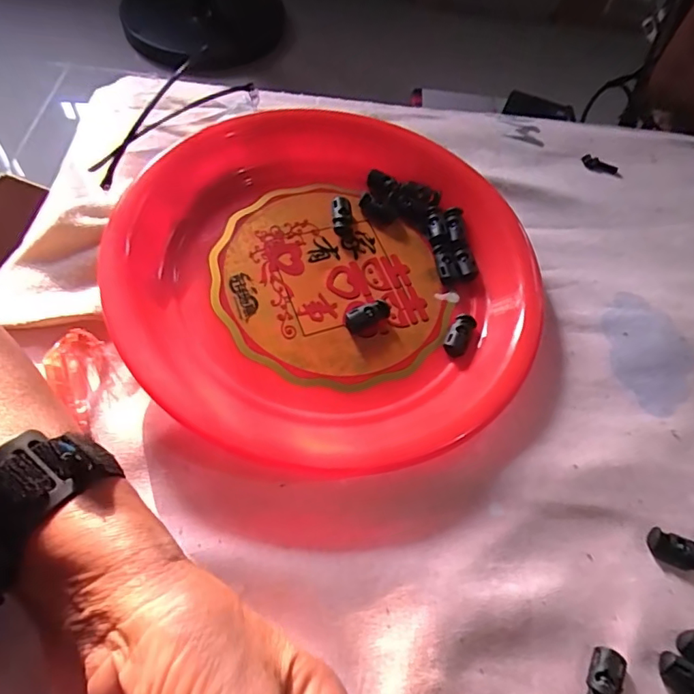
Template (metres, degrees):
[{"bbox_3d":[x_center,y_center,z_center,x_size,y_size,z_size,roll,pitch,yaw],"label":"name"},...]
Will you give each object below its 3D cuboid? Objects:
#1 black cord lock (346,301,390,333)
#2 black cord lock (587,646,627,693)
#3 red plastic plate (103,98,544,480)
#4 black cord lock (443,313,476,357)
[{"bbox_3d":[0.013,-0.020,0.311,0.028,0.008,0.013,-28,67,-19],"label":"black cord lock"},{"bbox_3d":[0.119,0.155,0.235,0.014,0.008,0.029,29,63,10],"label":"black cord lock"},{"bbox_3d":[-0.008,-0.054,0.320,0.259,0.037,0.262,2,61,-4],"label":"red plastic plate"},{"bbox_3d":[0.071,-0.008,0.316,0.015,0.006,0.030,25,62,8],"label":"black cord lock"}]

